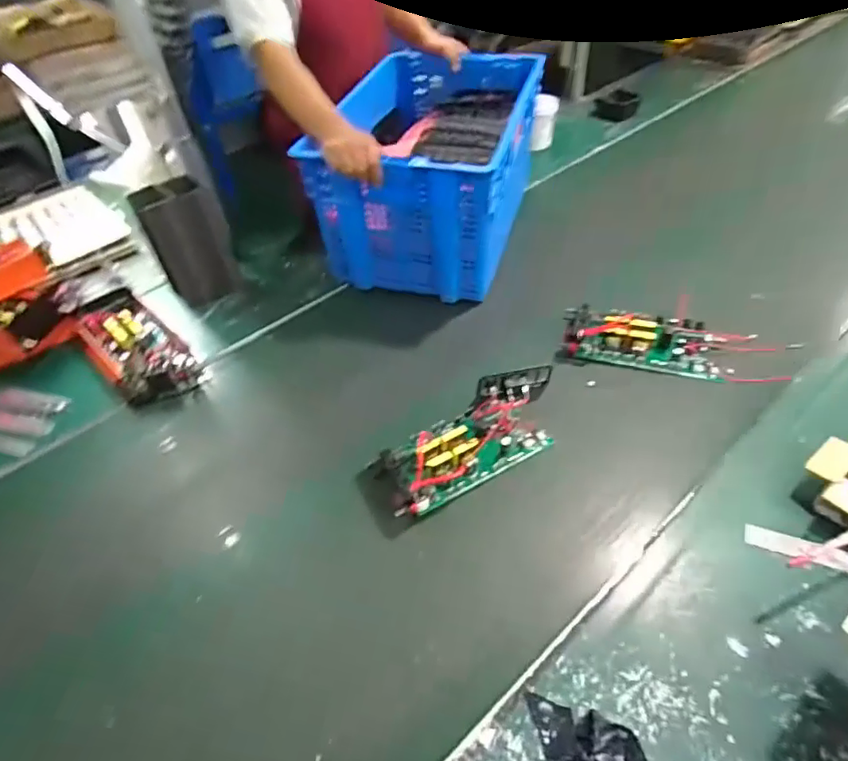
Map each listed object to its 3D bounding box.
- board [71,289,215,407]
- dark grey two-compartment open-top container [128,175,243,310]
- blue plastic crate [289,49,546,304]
[{"bbox_3d":[-0.574,-0.074,1.085,0.155,0.065,0.338,-35,53,-25],"label":"board"},{"bbox_3d":[-0.505,-0.301,1.171,0.155,0.226,0.122,-23,49,-16],"label":"dark grey two-compartment open-top container"},{"bbox_3d":[0.028,-0.491,1.235,0.386,0.293,0.564,11,49,15],"label":"blue plastic crate"}]

